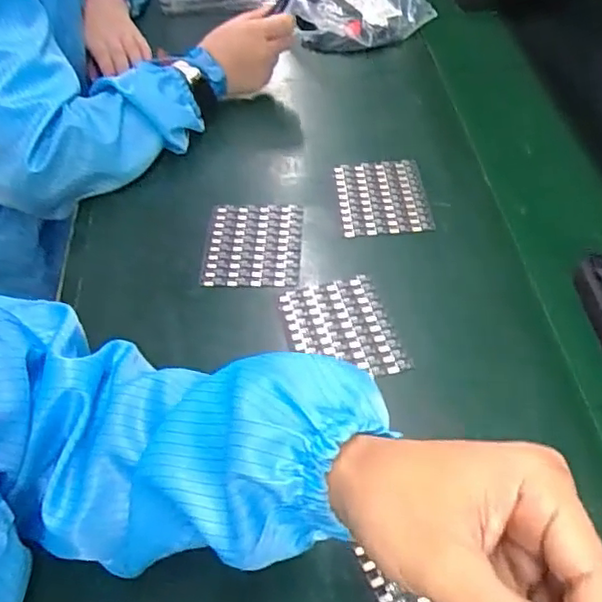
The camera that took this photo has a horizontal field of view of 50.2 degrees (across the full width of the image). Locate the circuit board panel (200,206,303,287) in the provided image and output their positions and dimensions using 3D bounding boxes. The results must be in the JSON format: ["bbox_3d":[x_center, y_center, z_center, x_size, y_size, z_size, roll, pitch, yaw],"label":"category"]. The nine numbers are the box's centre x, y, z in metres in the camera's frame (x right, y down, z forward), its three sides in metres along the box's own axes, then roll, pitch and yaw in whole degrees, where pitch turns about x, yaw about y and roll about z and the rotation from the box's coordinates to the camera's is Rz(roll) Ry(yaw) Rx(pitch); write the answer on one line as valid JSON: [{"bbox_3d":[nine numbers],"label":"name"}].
[{"bbox_3d":[-0.043,-0.051,0.574,0.084,0.005,0.095,2,50,2],"label":"circuit board panel"}]

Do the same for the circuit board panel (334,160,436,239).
[{"bbox_3d":[0.077,-0.099,0.610,0.082,0.006,0.099,-6,51,0],"label":"circuit board panel"}]

